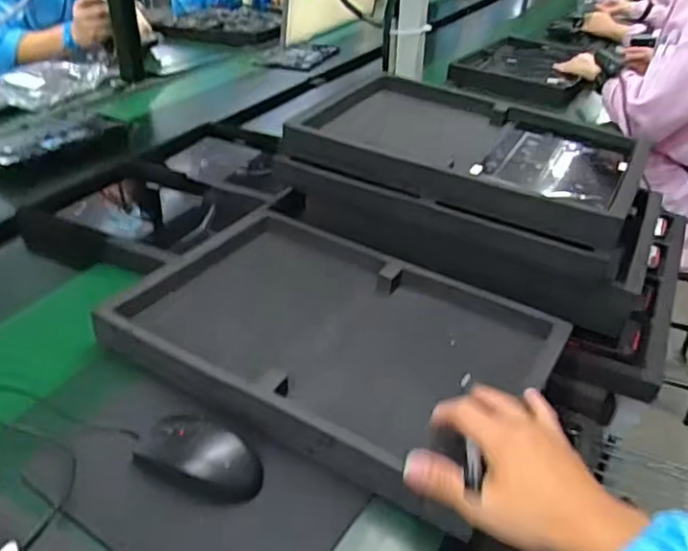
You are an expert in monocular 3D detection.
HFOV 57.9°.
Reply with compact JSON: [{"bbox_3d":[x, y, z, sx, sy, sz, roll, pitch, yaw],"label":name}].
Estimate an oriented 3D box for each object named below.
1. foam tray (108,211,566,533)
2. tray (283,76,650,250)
[{"bbox_3d":[-0.003,0.054,0.660,0.408,0.054,0.298,20,37,23],"label":"foam tray"},{"bbox_3d":[0.174,-0.177,0.847,0.434,0.052,0.307,19,37,23],"label":"tray"}]

